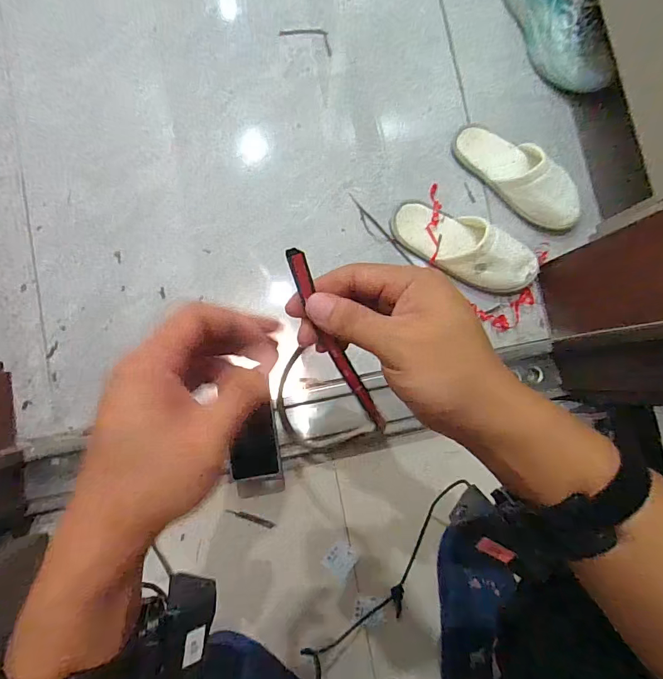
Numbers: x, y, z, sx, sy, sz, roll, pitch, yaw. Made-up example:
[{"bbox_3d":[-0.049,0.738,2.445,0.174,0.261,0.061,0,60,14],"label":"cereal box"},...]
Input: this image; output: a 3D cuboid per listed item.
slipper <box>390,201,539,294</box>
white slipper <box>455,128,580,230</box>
[{"bbox_3d":[0.240,-0.167,0.731,0.273,0.074,0.106,32,84,-3],"label":"slipper"},{"bbox_3d":[0.346,-0.300,0.749,0.251,0.080,0.089,44,83,-1],"label":"white slipper"}]

